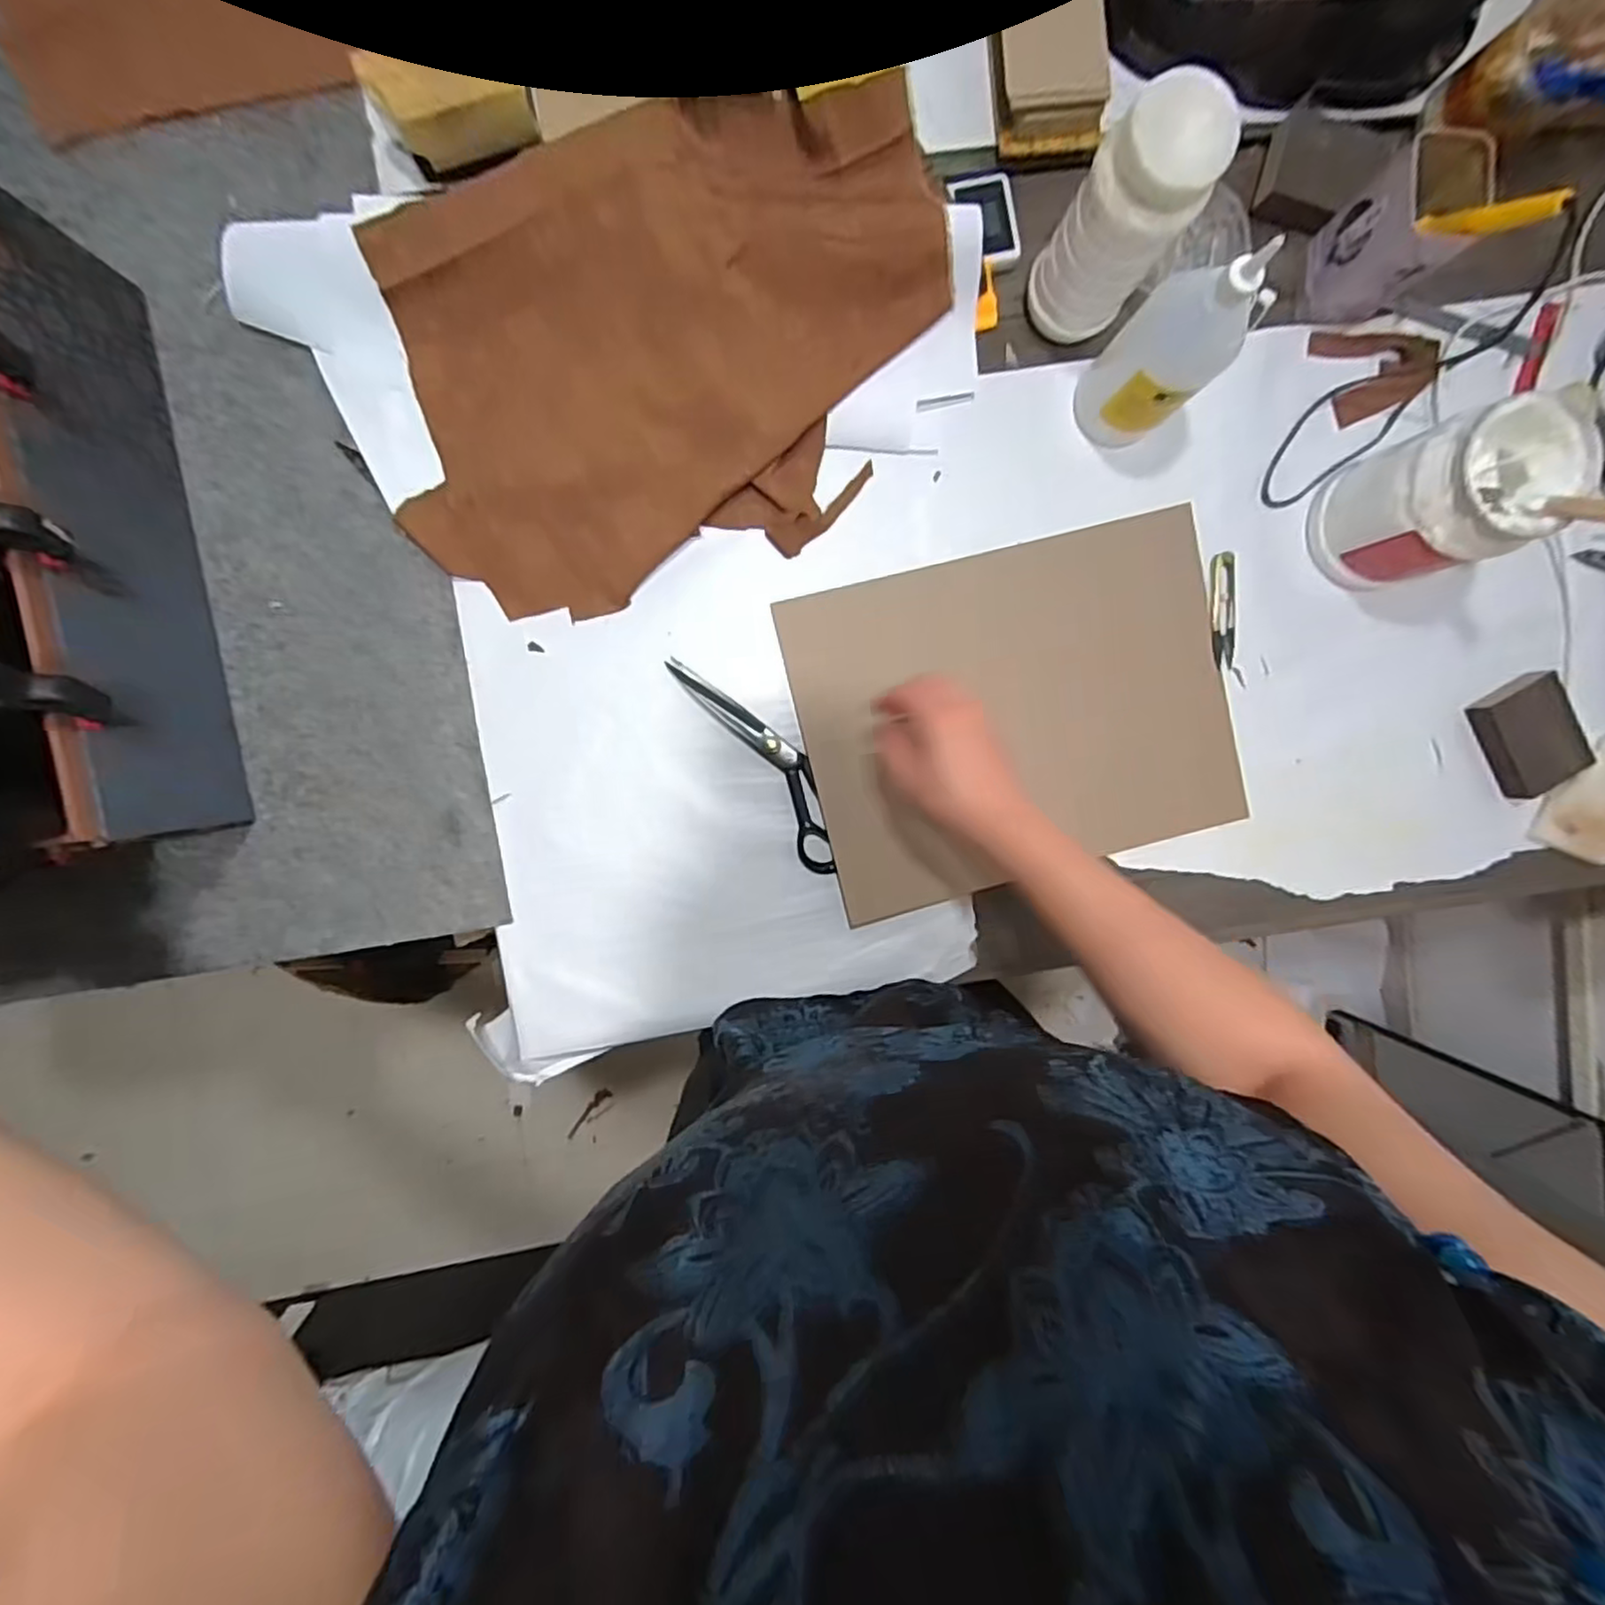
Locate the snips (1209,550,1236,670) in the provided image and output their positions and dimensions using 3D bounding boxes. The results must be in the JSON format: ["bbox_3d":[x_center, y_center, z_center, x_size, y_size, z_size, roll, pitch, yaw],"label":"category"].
[{"bbox_3d":[0.405,-0.184,0.667,0.025,0.005,0.106,-3,95,-4],"label":"snips"}]

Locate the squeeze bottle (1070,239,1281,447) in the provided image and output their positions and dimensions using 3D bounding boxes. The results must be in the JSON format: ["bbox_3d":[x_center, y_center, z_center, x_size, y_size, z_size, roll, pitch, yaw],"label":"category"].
[{"bbox_3d":[0.281,-0.344,0.546,0.080,0.183,0.069,33,91,-6],"label":"squeeze bottle"}]

